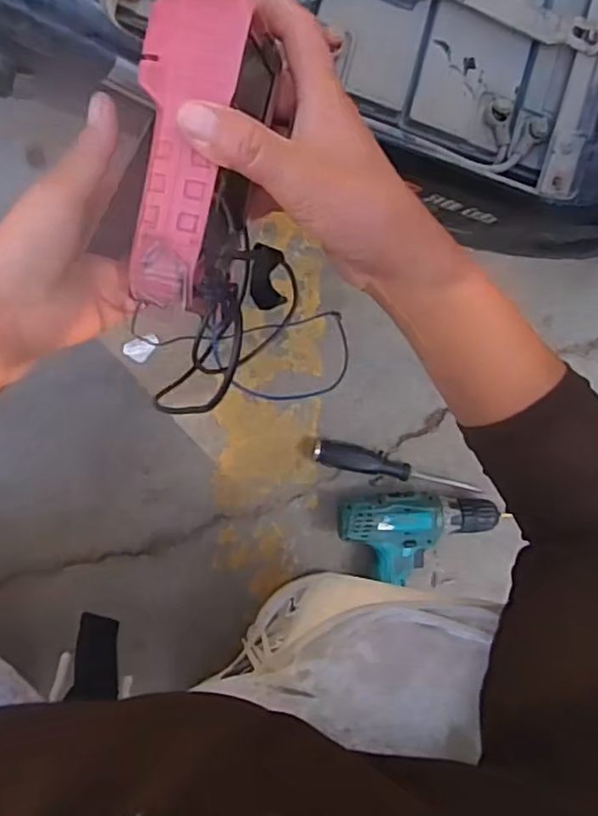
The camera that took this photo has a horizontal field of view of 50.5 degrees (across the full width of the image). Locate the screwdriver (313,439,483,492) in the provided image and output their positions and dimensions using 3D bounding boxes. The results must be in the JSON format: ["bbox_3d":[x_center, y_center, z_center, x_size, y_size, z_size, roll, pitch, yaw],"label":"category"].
[{"bbox_3d":[0.111,0.073,0.747,0.194,0.030,0.031,16,90,-11],"label":"screwdriver"}]

